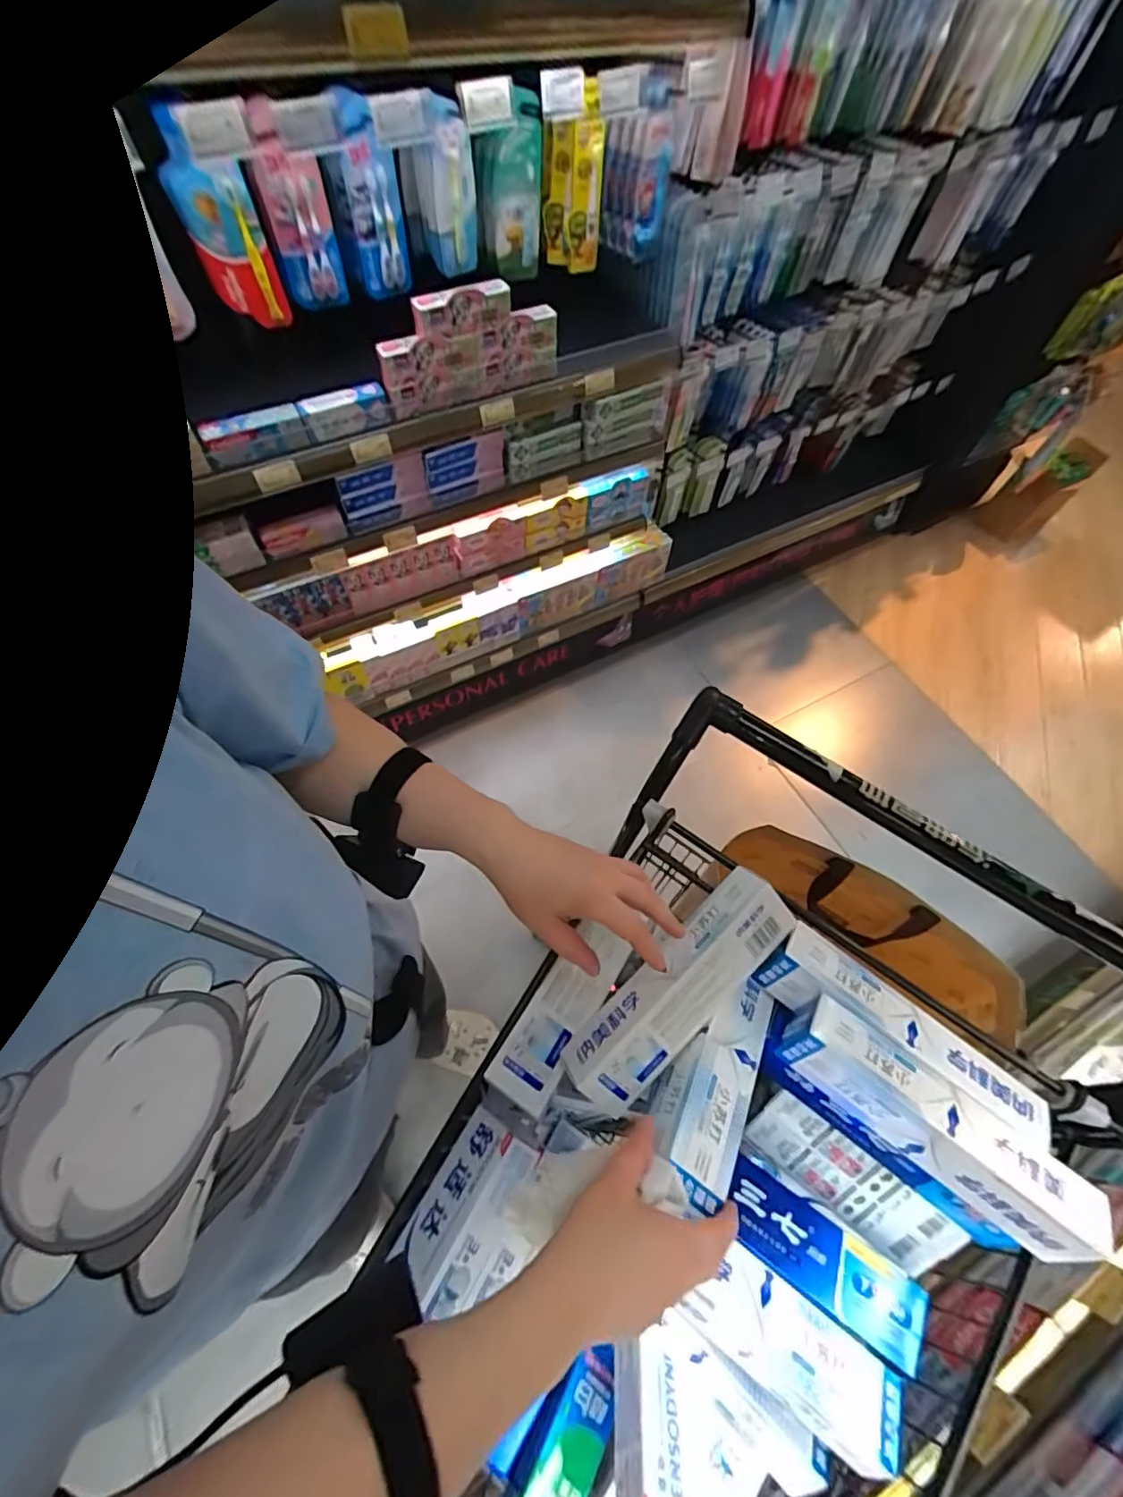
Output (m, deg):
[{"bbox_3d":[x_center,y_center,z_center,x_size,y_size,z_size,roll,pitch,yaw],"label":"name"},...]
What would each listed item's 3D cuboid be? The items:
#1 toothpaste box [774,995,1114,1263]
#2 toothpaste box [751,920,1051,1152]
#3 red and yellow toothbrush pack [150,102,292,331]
[{"bbox_3d":[0.285,0.291,0.429,0.224,0.065,0.049,36,50,13],"label":"toothpaste box"},{"bbox_3d":[0.278,0.231,0.454,0.225,0.043,0.055,32,64,14],"label":"toothpaste box"},{"bbox_3d":[-0.495,-0.756,0.801,0.109,0.231,0.020,-6,51,1],"label":"red and yellow toothbrush pack"}]

